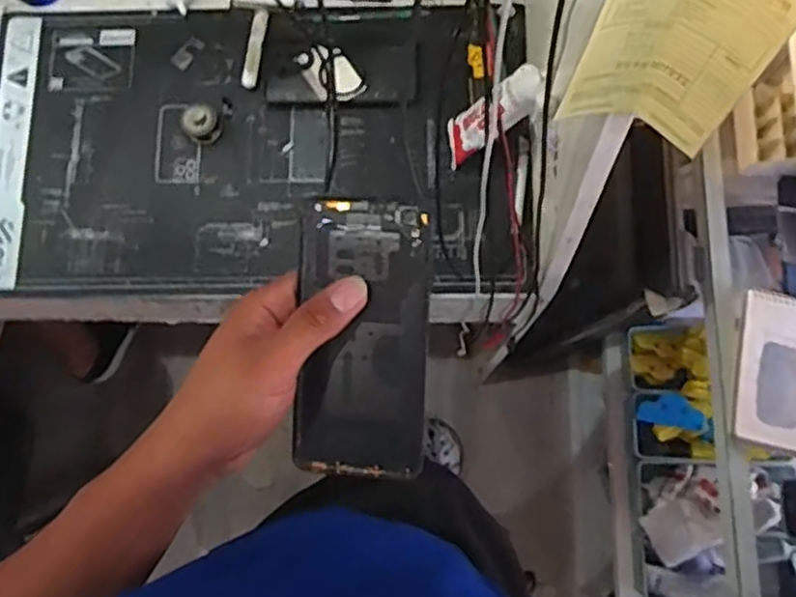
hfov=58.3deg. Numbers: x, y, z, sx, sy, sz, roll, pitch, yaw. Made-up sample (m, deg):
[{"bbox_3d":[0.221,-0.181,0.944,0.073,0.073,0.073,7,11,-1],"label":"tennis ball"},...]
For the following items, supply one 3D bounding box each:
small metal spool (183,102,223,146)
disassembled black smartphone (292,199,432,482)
[{"bbox_3d":[-0.210,-0.187,0.770,0.037,0.031,0.034,0,77,1],"label":"small metal spool"},{"bbox_3d":[-0.019,0.023,0.396,0.072,0.008,0.149,3,93,13],"label":"disassembled black smartphone"}]

